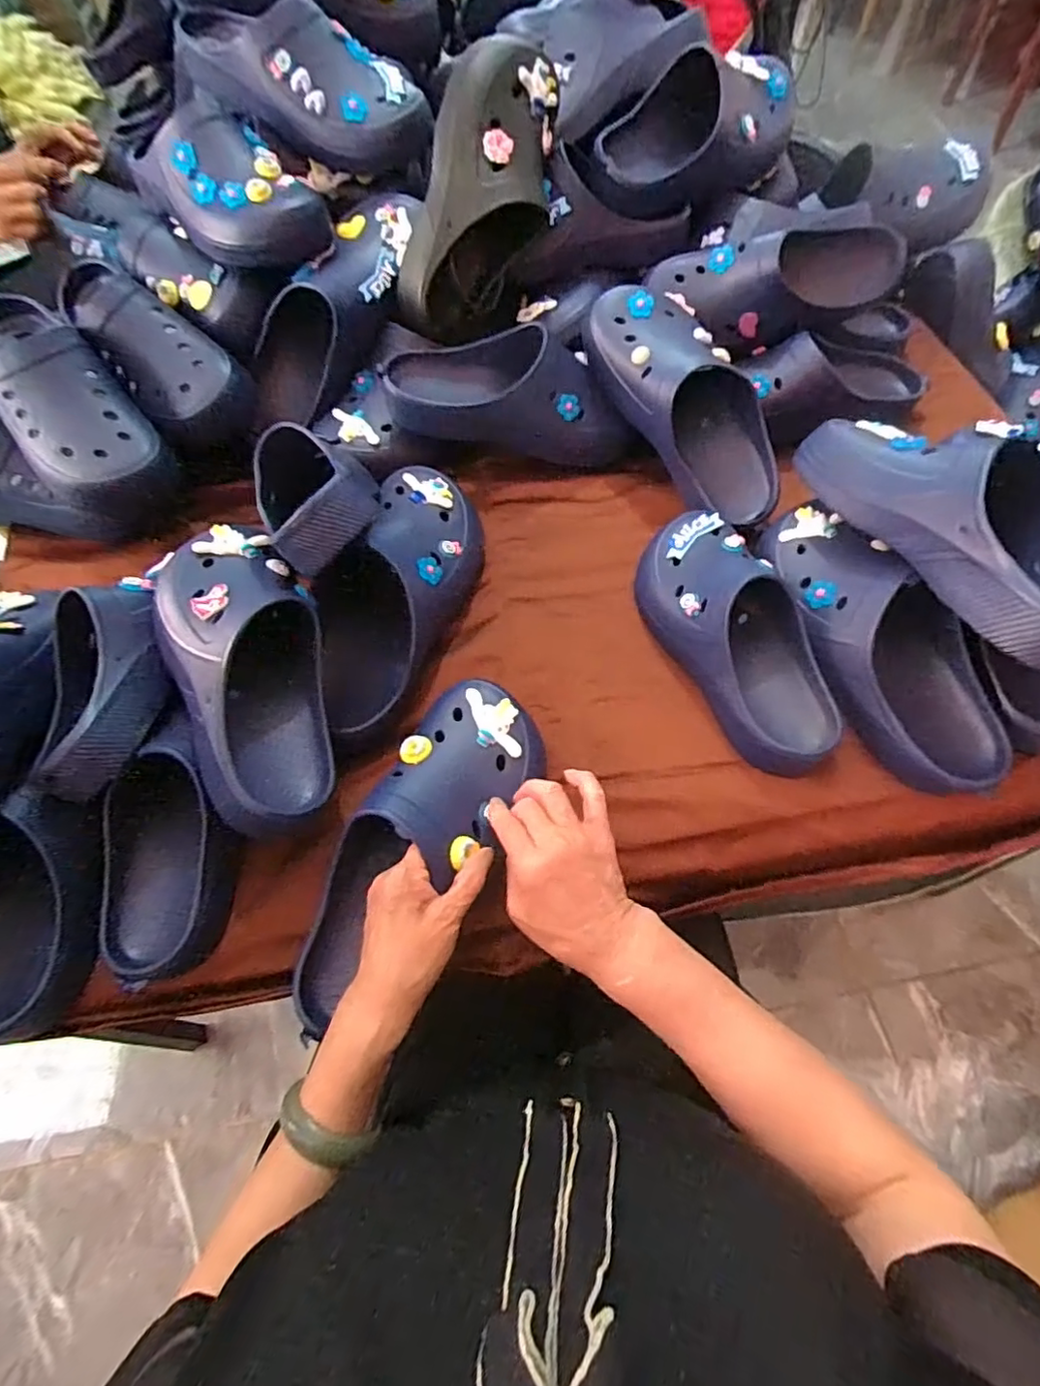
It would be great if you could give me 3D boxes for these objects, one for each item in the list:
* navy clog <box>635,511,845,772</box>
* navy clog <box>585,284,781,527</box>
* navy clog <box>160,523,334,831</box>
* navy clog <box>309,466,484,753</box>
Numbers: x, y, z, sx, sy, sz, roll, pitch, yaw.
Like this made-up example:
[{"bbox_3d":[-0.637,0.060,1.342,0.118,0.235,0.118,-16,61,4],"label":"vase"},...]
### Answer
[{"bbox_3d":[0.186,-0.055,0.534,0.106,0.087,0.255,-19,62,-7],"label":"navy clog"},{"bbox_3d":[0.168,-0.293,0.608,0.106,0.082,0.273,-38,92,-16],"label":"navy clog"},{"bbox_3d":[-0.209,-0.023,0.478,0.120,0.089,0.257,-25,63,-10],"label":"navy clog"},{"bbox_3d":[-0.115,-0.096,0.558,0.114,0.104,0.300,13,63,10],"label":"navy clog"}]

